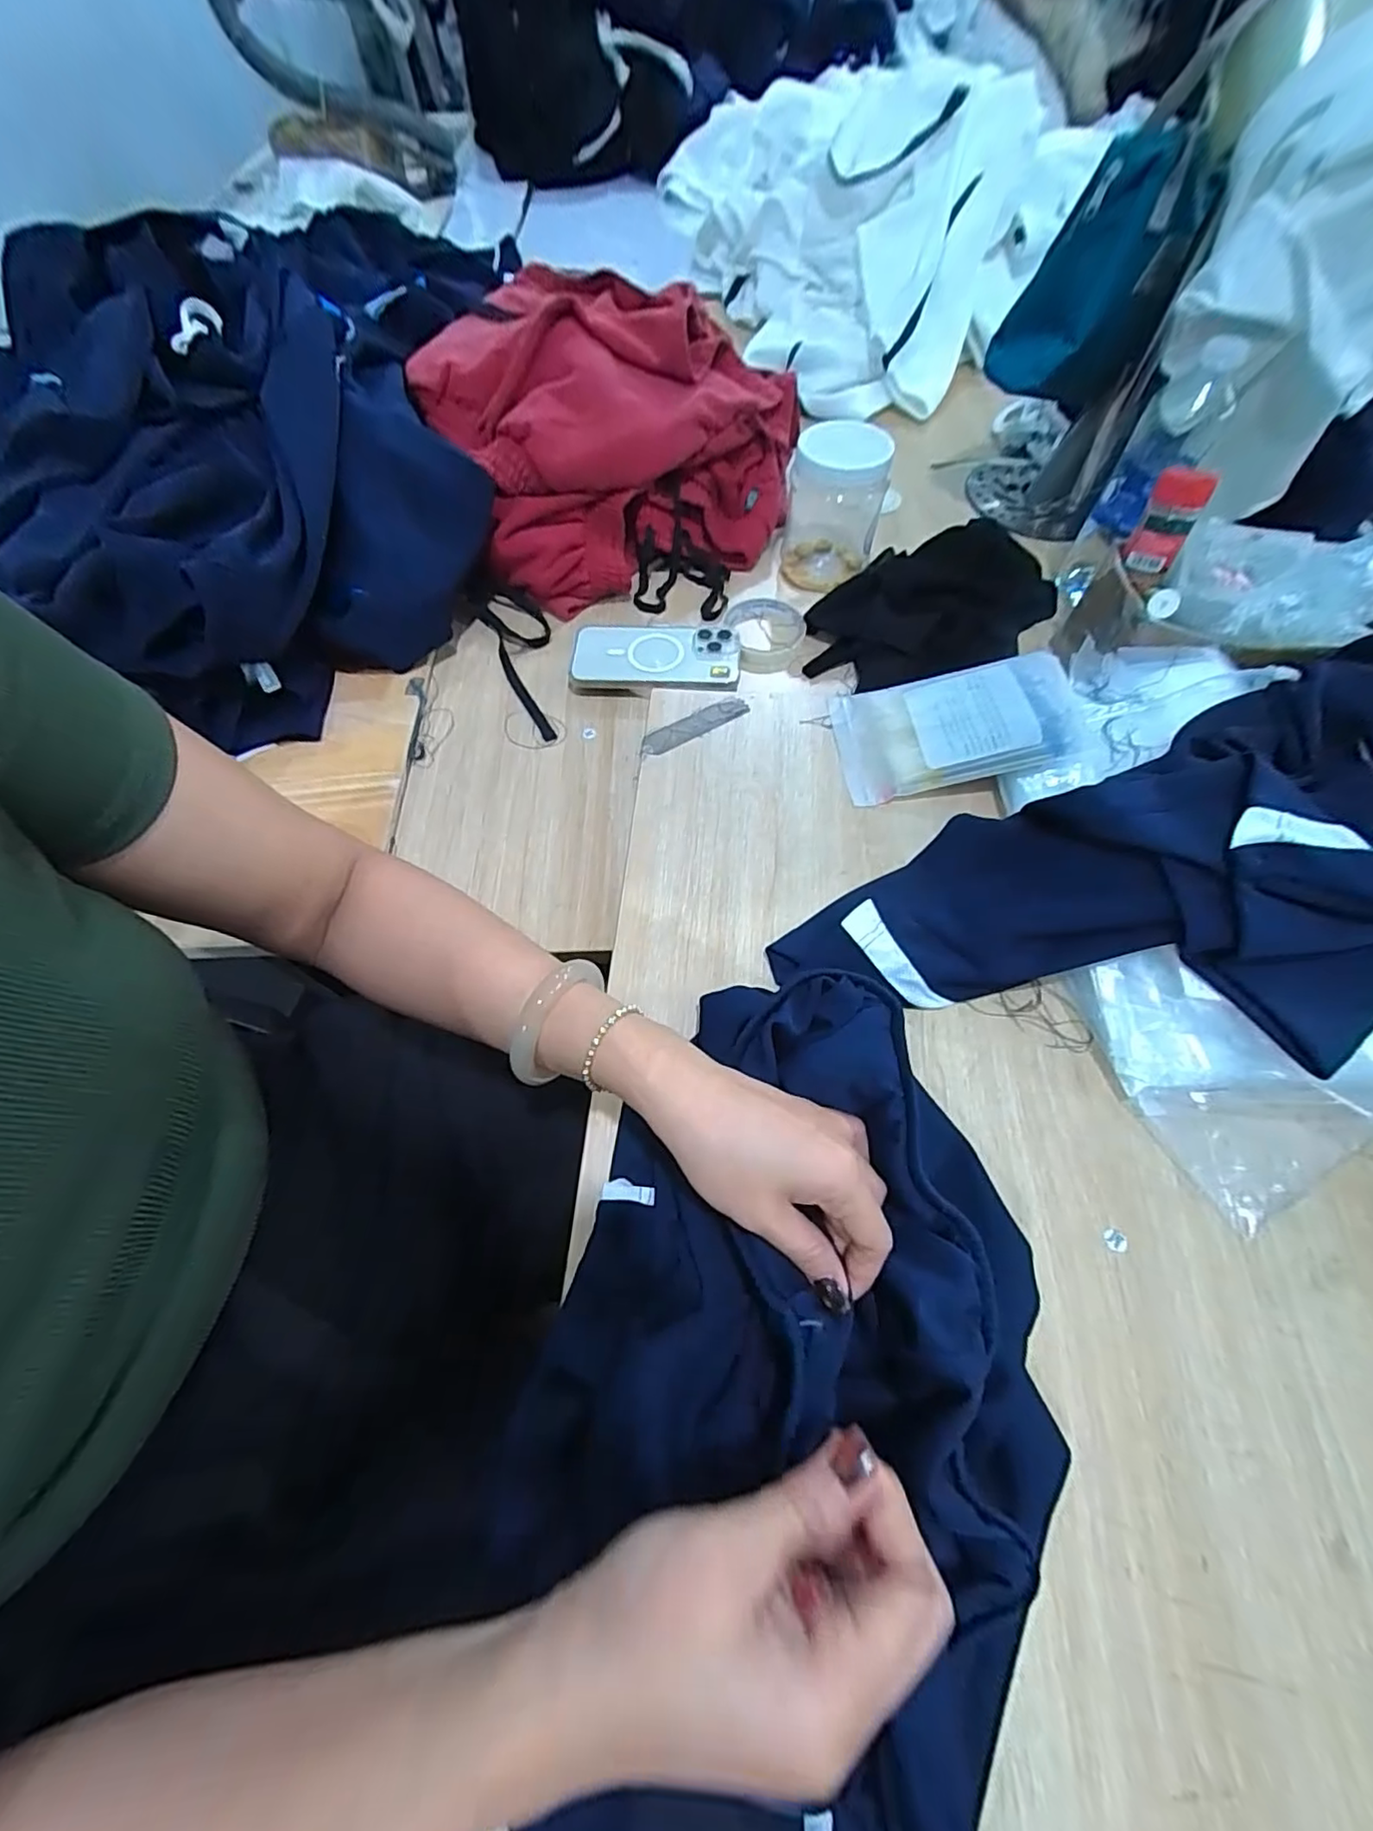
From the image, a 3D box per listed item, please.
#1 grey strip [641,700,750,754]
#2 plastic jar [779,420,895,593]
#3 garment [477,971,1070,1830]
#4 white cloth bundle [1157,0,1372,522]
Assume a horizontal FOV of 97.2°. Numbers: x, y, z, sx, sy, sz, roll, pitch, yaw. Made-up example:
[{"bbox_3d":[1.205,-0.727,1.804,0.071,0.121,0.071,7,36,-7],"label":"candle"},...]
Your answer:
[{"bbox_3d":[0.007,-0.163,0.518,0.099,0.004,0.021,-28,76,-14],"label":"grey strip"},{"bbox_3d":[0.156,-0.434,0.640,0.096,0.126,0.114,9,62,5],"label":"plastic jar"},{"bbox_3d":[0.047,0.213,0.278,0.230,0.071,0.363,14,61,11],"label":"garment"},{"bbox_3d":[0.480,-0.474,0.486,0.166,0.260,0.094,24,64,16],"label":"white cloth bundle"}]

